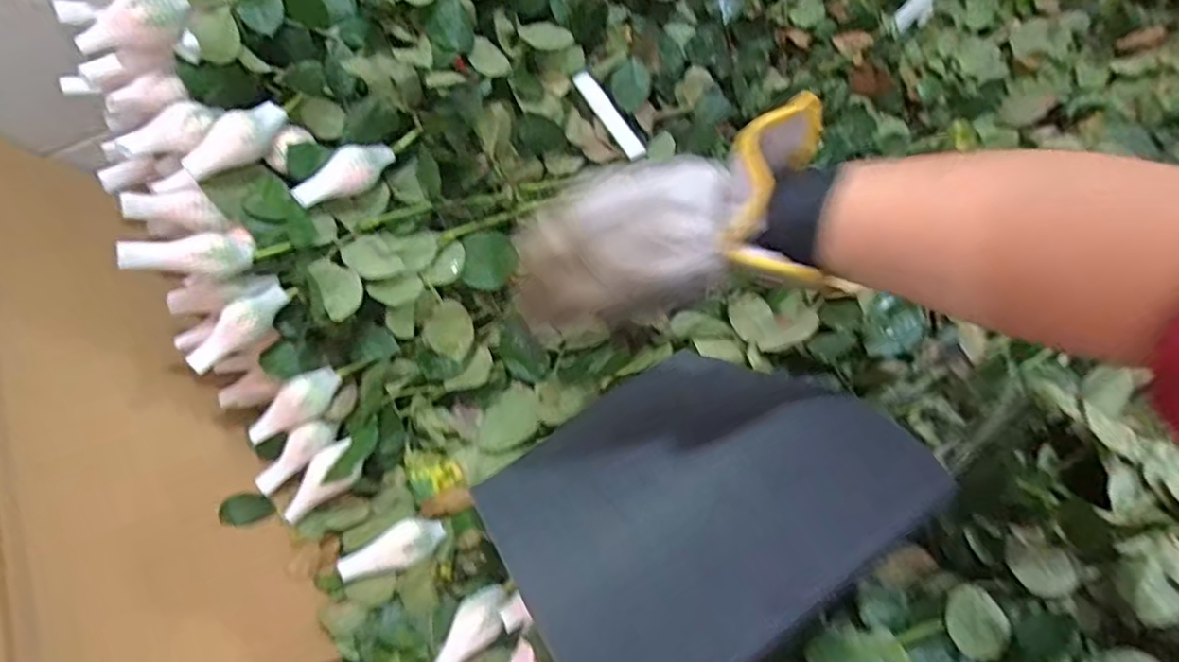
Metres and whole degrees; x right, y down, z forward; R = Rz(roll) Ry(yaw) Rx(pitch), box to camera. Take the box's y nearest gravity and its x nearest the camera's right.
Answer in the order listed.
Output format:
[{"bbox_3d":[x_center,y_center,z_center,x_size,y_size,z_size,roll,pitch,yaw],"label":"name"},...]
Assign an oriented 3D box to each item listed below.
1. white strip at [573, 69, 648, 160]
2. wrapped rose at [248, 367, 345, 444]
[{"bbox_3d":[0.018,-0.202,0.614,0.019,0.008,0.094,-38,92,-19],"label":"white strip"},{"bbox_3d":[-0.240,0.061,0.537,0.028,0.030,0.081,38,68,22],"label":"wrapped rose"}]

